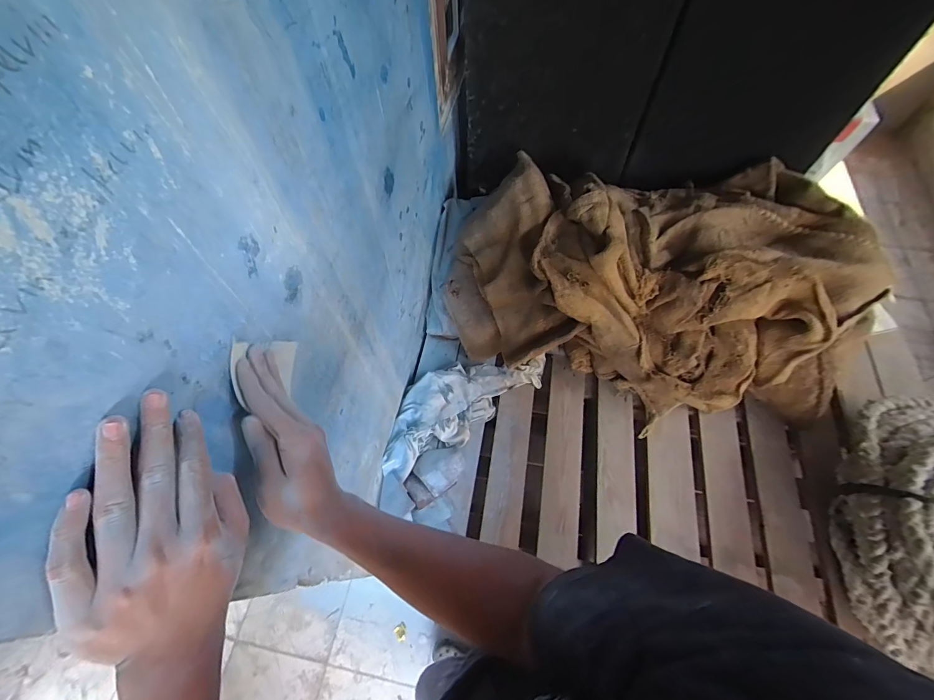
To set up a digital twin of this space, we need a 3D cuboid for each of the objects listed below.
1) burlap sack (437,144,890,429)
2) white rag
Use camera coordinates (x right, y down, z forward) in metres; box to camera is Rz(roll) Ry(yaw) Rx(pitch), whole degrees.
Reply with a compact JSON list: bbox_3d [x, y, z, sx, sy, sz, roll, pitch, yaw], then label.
[{"bbox_3d":[0.395,-0.157,0.940,0.854,0.299,0.507,7,63,6],"label":"burlap sack"},{"bbox_3d":[-0.011,0.114,0.943,0.437,0.059,0.168,-30,65,-13],"label":"white rag"}]

